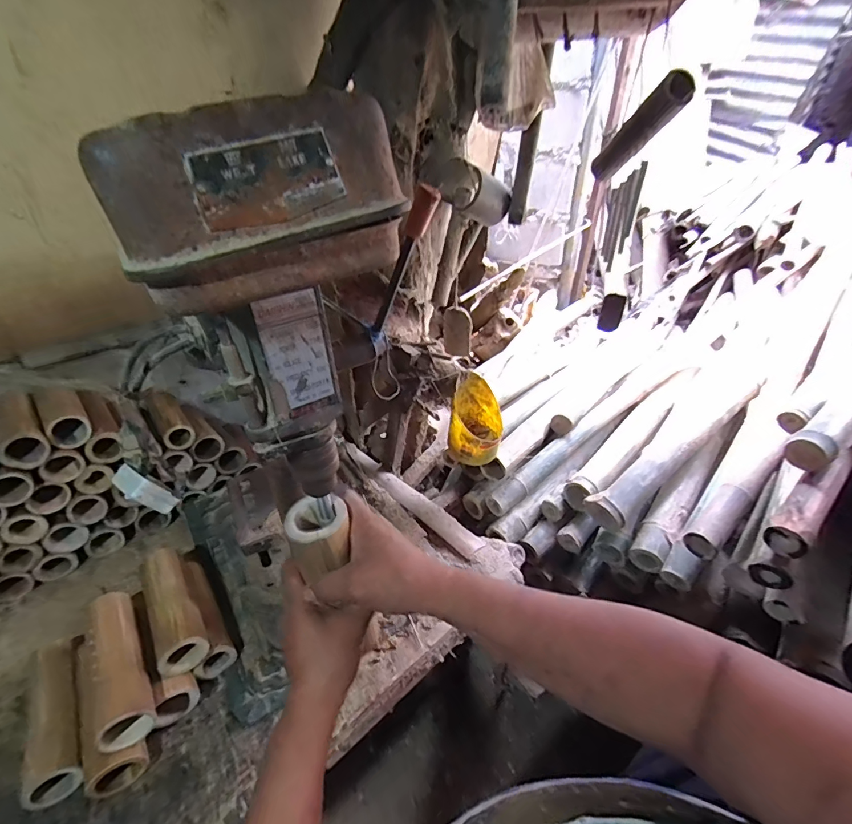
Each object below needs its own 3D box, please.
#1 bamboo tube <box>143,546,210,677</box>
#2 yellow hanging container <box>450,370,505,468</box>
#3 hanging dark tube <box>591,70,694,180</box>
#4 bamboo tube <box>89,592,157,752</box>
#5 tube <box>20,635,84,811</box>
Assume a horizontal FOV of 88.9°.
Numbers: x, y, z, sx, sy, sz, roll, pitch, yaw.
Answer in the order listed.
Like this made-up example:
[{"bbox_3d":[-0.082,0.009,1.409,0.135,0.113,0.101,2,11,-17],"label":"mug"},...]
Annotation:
[{"bbox_3d":[-0.341,0.257,0.582,0.056,0.053,0.181,-24,40,-28],"label":"bamboo tube"},{"bbox_3d":[0.087,0.015,0.763,0.089,0.136,0.097,10,36,16],"label":"yellow hanging container"},{"bbox_3d":[0.277,-0.362,0.573,0.034,0.045,0.187,-3,1,-8],"label":"hanging dark tube"},{"bbox_3d":[-0.366,0.294,0.513,0.054,0.047,0.184,-24,40,-29],"label":"bamboo tube"},{"bbox_3d":[-0.442,0.360,0.520,0.053,0.053,0.177,-23,40,-27],"label":"tube"}]

